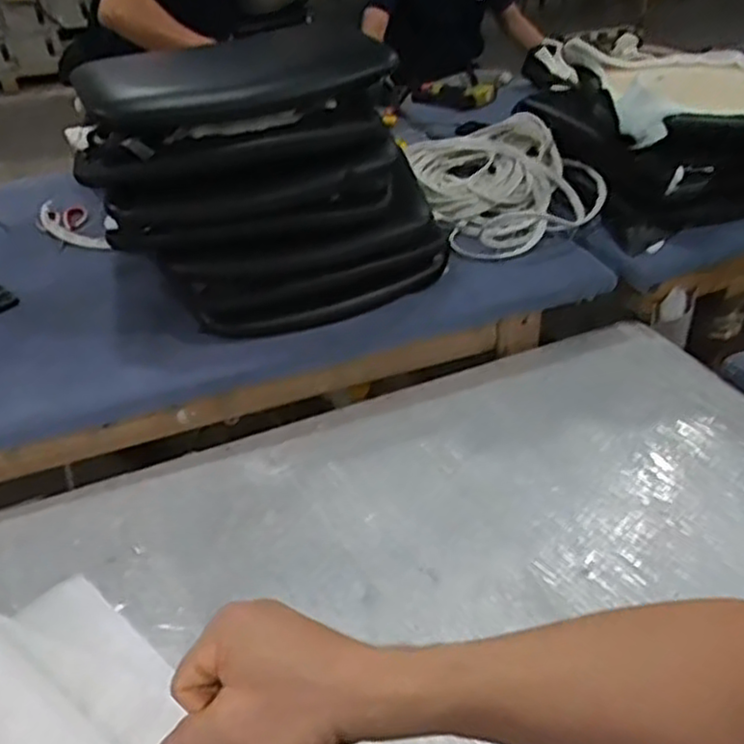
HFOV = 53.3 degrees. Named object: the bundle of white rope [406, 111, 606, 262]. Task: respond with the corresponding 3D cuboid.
[{"bbox_3d":[0.244,-0.407,1.524,0.331,0.103,0.486,-12,38,-11],"label":"bundle of white rope"}]

